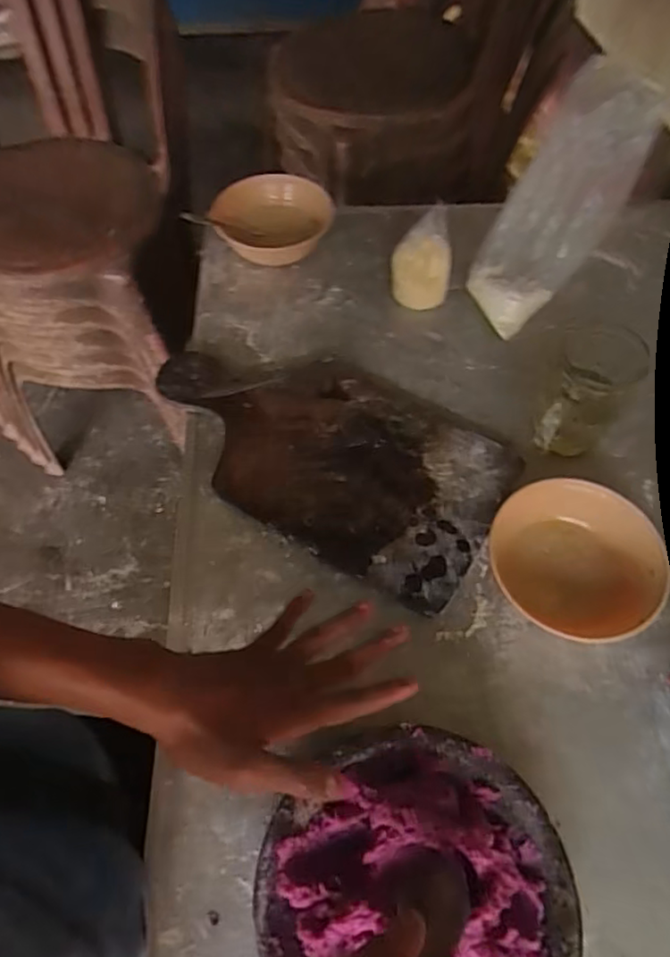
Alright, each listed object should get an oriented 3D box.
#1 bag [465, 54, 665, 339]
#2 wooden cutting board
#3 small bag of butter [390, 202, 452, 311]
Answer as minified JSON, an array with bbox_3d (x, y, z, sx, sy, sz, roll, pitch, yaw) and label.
[{"bbox_3d":[0.238,-0.291,0.670,0.100,0.259,0.055,42,31,26],"label":"bag"},{"bbox_3d":[-0.019,-0.033,0.624,0.376,0.033,0.194,27,60,19],"label":"wooden cutting board"},{"bbox_3d":[0.100,-0.253,0.706,0.066,0.097,0.063,11,57,6],"label":"small bag of butter"}]

